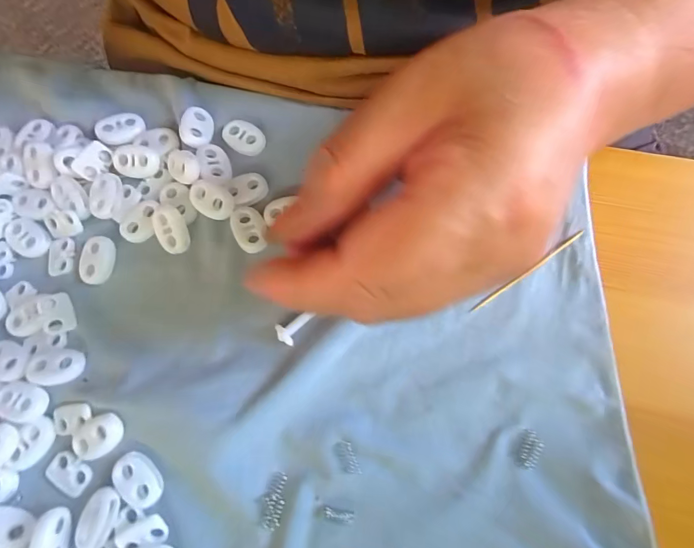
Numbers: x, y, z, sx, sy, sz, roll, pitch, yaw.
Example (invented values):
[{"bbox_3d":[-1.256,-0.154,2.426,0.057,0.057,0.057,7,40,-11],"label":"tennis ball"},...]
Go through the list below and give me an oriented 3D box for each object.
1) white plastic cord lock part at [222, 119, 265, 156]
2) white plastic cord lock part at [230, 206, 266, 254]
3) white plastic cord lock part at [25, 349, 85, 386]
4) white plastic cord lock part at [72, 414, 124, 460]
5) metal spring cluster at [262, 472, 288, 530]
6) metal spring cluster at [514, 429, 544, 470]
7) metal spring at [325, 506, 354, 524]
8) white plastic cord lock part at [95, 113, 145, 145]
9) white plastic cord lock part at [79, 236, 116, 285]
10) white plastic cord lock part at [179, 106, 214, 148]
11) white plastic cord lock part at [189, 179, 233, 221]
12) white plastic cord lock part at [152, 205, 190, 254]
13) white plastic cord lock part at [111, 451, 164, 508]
[{"bbox_3d":[-0.051,-0.067,0.184,0.022,0.004,0.014,26,79,8],"label":"white plastic cord lock part"},{"bbox_3d":[-0.045,-0.020,0.172,0.015,0.006,0.021,-34,77,-7],"label":"white plastic cord lock part"},{"bbox_3d":[-0.125,0.040,0.160,0.022,0.004,0.014,-7,76,0],"label":"white plastic cord lock part"},{"bbox_3d":[-0.102,0.067,0.152,0.021,0.005,0.015,-22,76,-5],"label":"white plastic cord lock part"},{"bbox_3d":[-0.029,0.089,0.145,0.007,0.004,0.020,6,76,2],"label":"metal spring cluster"},{"bbox_3d":[0.072,0.070,0.147,0.008,0.004,0.015,27,77,7],"label":"metal spring cluster"},{"bbox_3d":[-0.003,0.094,0.144,0.011,0.004,0.004,9,76,3],"label":"metal spring"},{"bbox_3d":[-0.111,-0.071,0.184,0.022,0.004,0.014,-26,90,-21],"label":"white plastic cord lock part"},{"bbox_3d":[-0.115,-0.006,0.171,0.015,0.006,0.021,6,77,3],"label":"white plastic cord lock part"},{"bbox_3d":[-0.073,-0.071,0.182,0.013,0.008,0.021,3,77,3],"label":"white plastic cord lock part"},{"bbox_3d":[-0.062,-0.034,0.171,0.021,0.007,0.015,38,79,10],"label":"white plastic cord lock part"},{"bbox_3d":[-0.082,-0.020,0.171,0.015,0.007,0.021,-17,91,4],"label":"white plastic cord lock part"},{"bbox_3d":[-0.084,0.082,0.148,0.016,0.004,0.023,-40,78,-9],"label":"white plastic cord lock part"}]

